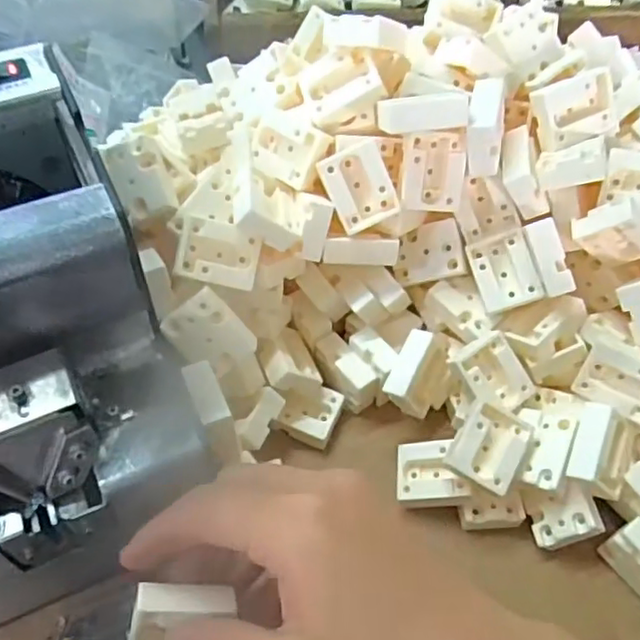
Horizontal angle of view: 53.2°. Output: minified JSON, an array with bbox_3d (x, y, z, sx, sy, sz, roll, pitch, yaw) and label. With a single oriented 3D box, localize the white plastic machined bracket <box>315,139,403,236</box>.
[{"bbox_3d":[0.018,-0.060,0.289,0.028,0.036,0.008,-25,18,1],"label":"white plastic machined bracket"}]

